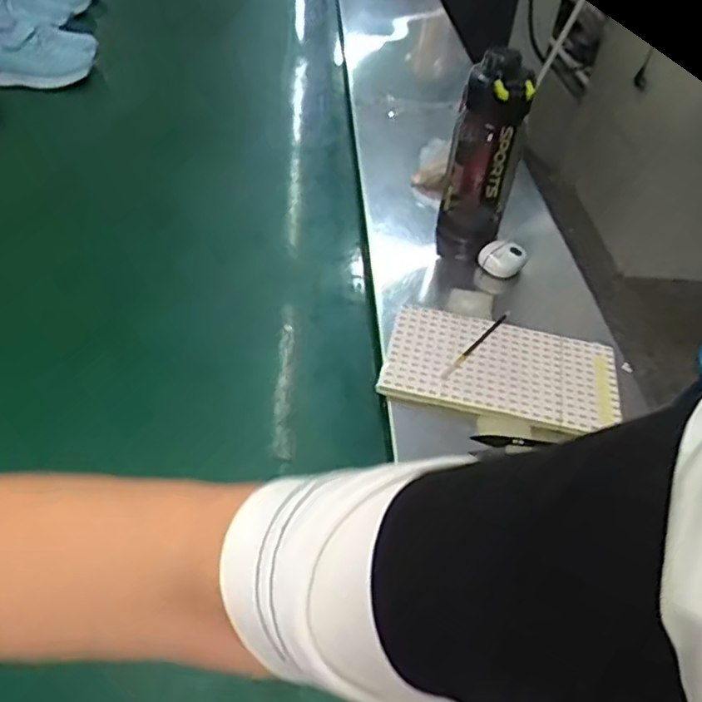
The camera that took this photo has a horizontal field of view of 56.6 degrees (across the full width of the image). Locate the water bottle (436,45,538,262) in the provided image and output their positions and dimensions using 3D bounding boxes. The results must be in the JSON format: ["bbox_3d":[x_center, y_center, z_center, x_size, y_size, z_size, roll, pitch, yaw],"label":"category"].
[{"bbox_3d":[0.141,-0.205,0.700,0.073,0.209,0.080,15,43,7],"label":"water bottle"}]

